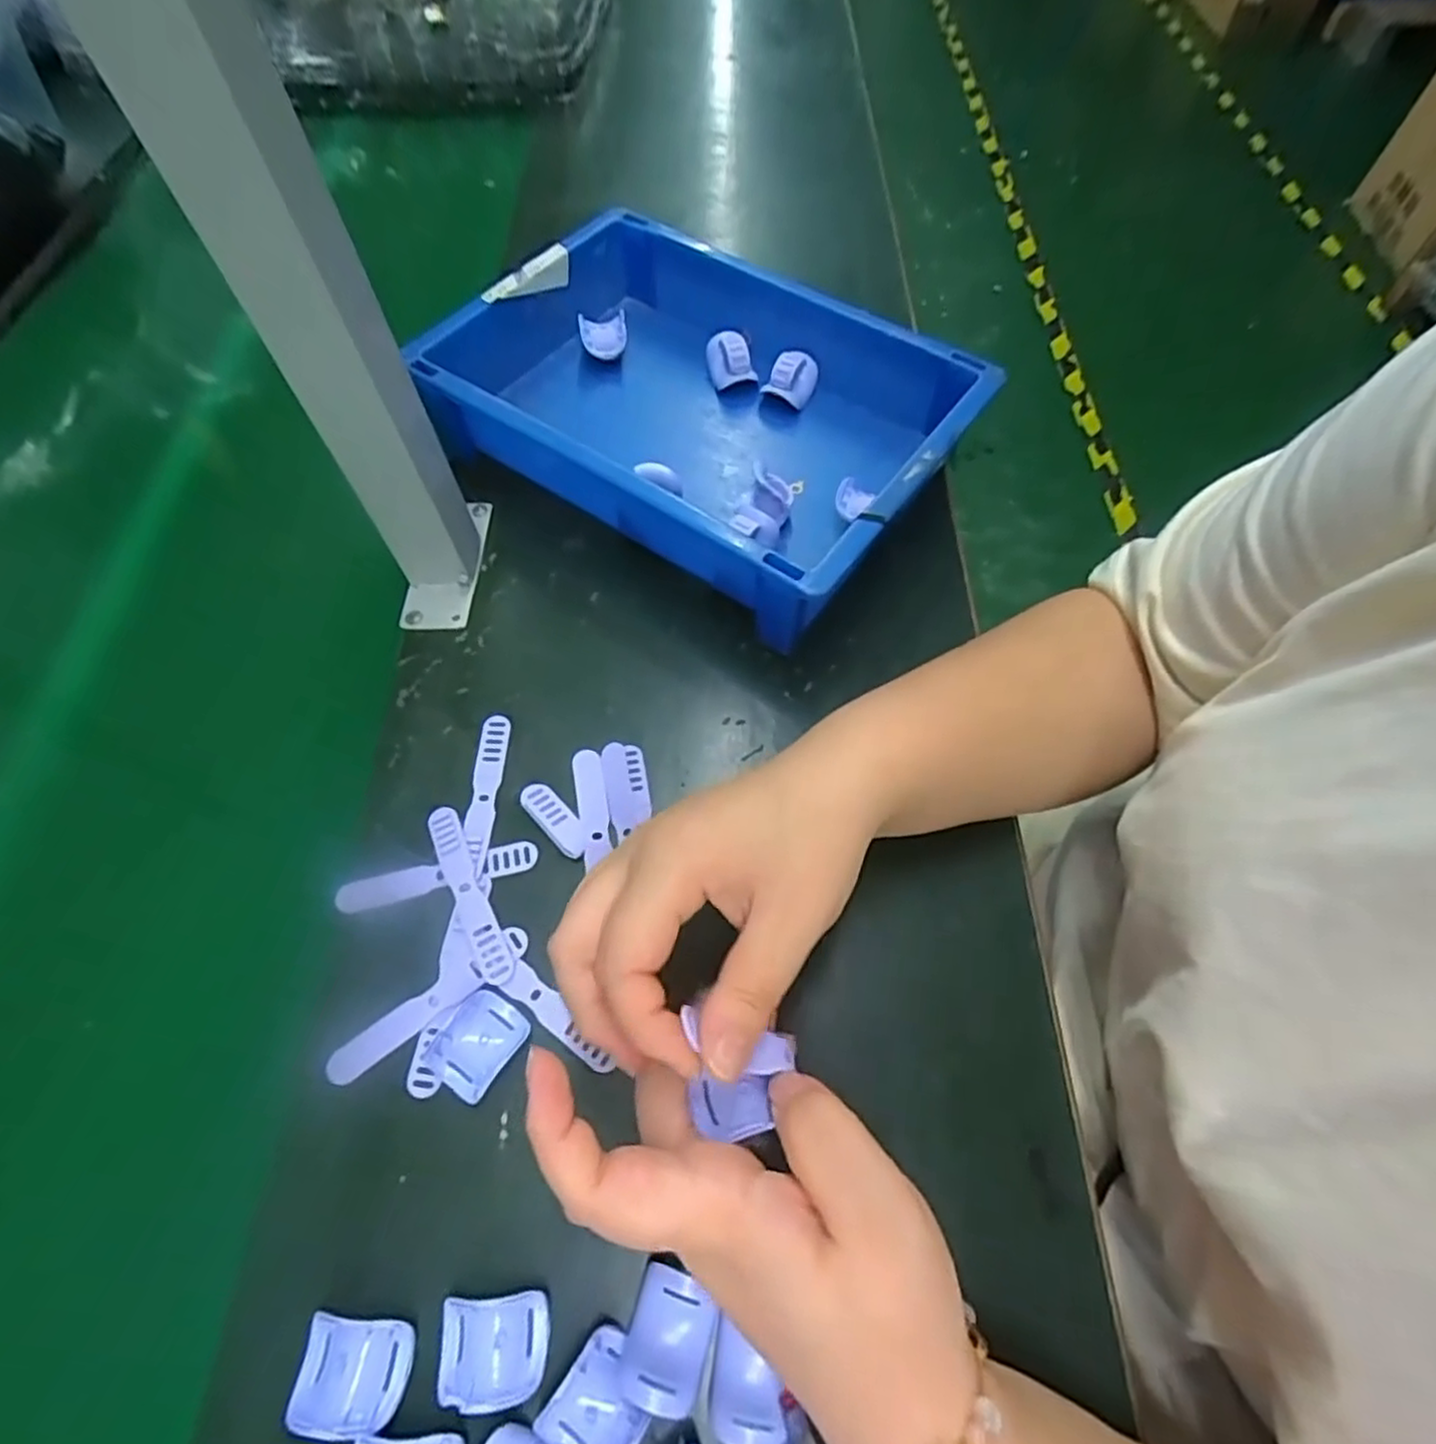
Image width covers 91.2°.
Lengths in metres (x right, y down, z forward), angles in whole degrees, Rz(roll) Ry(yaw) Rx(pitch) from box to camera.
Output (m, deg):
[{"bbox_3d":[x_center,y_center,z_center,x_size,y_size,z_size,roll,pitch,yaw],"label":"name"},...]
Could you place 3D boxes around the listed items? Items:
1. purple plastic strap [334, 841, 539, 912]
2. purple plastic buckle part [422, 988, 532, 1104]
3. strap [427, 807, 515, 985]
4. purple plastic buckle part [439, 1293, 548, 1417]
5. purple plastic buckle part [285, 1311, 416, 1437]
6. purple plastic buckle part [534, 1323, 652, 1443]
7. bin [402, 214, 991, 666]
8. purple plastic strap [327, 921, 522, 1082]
[{"bbox_3d":[-0.135,0.073,0.337,0.094,0.007,0.015,-13,65,-7],"label":"purple plastic strap"},{"bbox_3d":[-0.102,0.136,0.298,0.031,0.012,0.038,33,67,17],"label":"purple plastic buckle part"},{"bbox_3d":[-0.118,0.079,0.332,0.015,0.010,0.091,-26,65,-13],"label":"strap"},{"bbox_3d":[-0.081,0.222,0.250,0.037,0.011,0.030,-3,62,-1],"label":"purple plastic buckle part"},{"bbox_3d":[-0.130,0.229,0.250,0.038,0.019,0.030,1,62,1],"label":"purple plastic buckle part"},{"bbox_3d":[-0.041,0.238,0.244,0.030,0.013,0.037,32,67,16],"label":"purple plastic buckle part"},{"bbox_3d":[-0.013,-0.195,0.437,0.302,0.068,0.203,33,67,17],"label":"bin"},{"bbox_3d":[-0.126,0.123,0.310,0.094,0.004,0.016,-35,67,-16],"label":"purple plastic strap"}]

